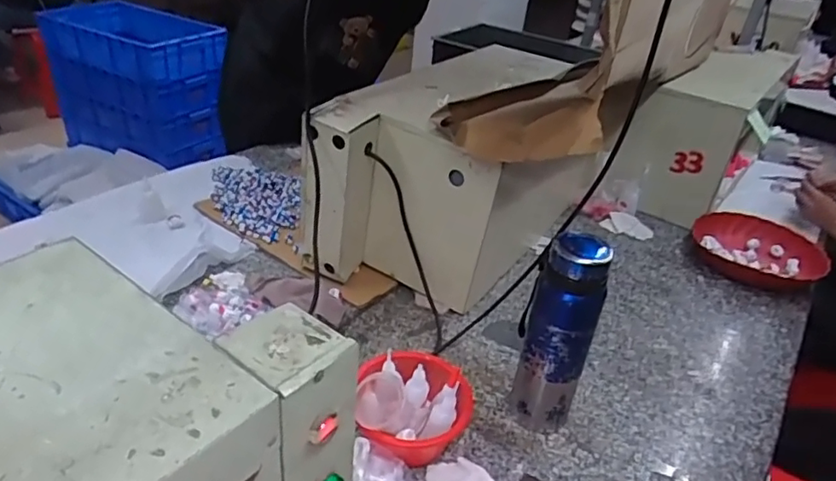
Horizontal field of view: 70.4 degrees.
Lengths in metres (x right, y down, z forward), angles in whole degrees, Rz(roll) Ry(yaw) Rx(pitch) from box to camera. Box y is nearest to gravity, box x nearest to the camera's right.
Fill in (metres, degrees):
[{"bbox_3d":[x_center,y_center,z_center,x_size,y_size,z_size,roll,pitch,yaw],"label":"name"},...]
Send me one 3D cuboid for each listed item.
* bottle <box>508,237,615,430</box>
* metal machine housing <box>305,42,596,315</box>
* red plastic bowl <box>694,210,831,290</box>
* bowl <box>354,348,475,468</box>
[{"bbox_3d":[0.171,0.121,0.742,0.080,0.272,0.067,12,33,7],"label":"bottle"},{"bbox_3d":[0.091,-0.140,1.102,0.287,0.297,0.605,23,35,23],"label":"metal machine housing"},{"bbox_3d":[0.666,0.024,1.169,0.237,0.058,0.209,20,34,19],"label":"red plastic bowl"},{"bbox_3d":[-0.005,0.207,0.736,0.138,0.091,0.136,5,32,-3],"label":"bowl"}]

